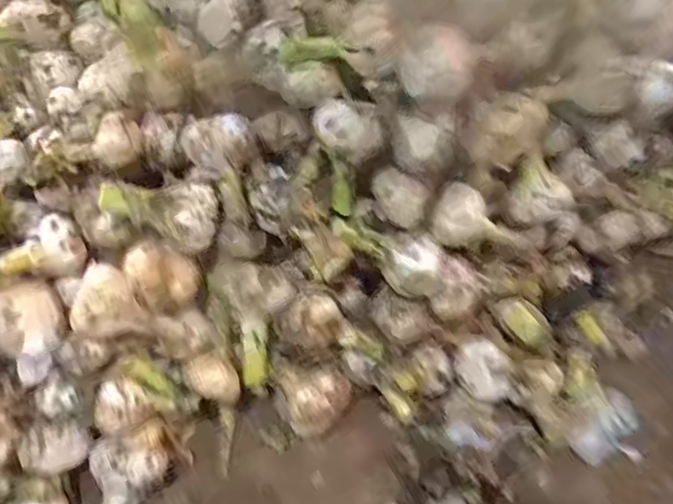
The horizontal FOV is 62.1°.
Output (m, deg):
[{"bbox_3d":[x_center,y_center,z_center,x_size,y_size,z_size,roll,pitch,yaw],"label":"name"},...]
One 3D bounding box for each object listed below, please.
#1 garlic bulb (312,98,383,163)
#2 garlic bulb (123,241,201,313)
[{"bbox_3d":[0.008,-0.095,0.424,0.051,0.034,0.037,2,73,-1],"label":"garlic bulb"},{"bbox_3d":[-0.144,0.019,0.466,0.049,0.041,0.059,-27,75,-9],"label":"garlic bulb"}]

